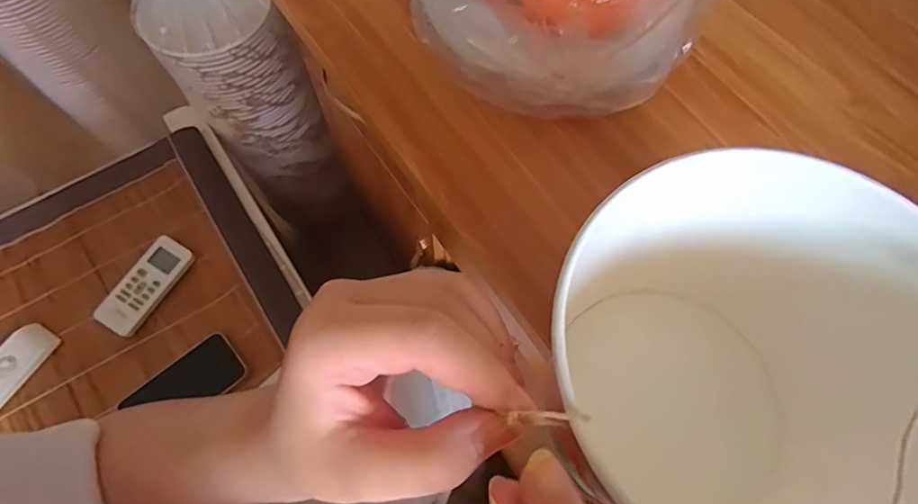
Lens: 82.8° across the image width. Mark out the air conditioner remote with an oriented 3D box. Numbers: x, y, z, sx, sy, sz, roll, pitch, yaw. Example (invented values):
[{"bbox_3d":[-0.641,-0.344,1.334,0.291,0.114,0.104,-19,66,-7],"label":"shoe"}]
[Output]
[{"bbox_3d":[-0.404,0.043,0.670,0.056,0.018,0.129,31,71,13],"label":"air conditioner remote"}]

